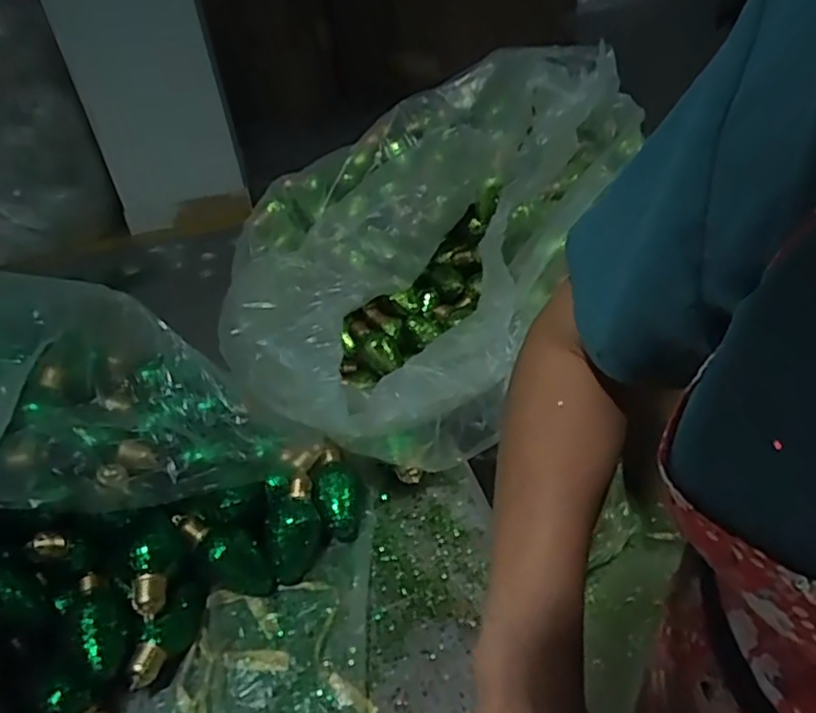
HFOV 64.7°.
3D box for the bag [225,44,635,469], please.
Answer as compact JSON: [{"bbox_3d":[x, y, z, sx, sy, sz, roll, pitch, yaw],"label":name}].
[{"bbox_3d":[-0.014,-0.140,0.779,0.416,0.291,0.563,16,44,26],"label":"bag"}]

